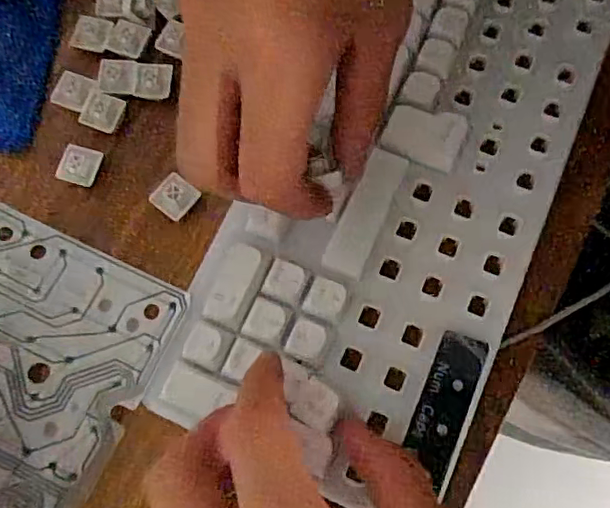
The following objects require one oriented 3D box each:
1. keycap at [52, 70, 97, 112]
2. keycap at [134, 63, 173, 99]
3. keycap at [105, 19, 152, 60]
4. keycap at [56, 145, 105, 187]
[{"bbox_3d":[-0.110,-0.078,0.277,0.018,0.004,0.018,23,77,7],"label":"keycap"},{"bbox_3d":[-0.072,-0.083,0.277,0.017,0.004,0.016,9,76,4],"label":"keycap"},{"bbox_3d":[-0.086,-0.105,0.284,0.021,0.004,0.017,18,77,6],"label":"keycap"},{"bbox_3d":[-0.103,-0.041,0.269,0.016,0.008,0.018,17,77,6],"label":"keycap"}]

